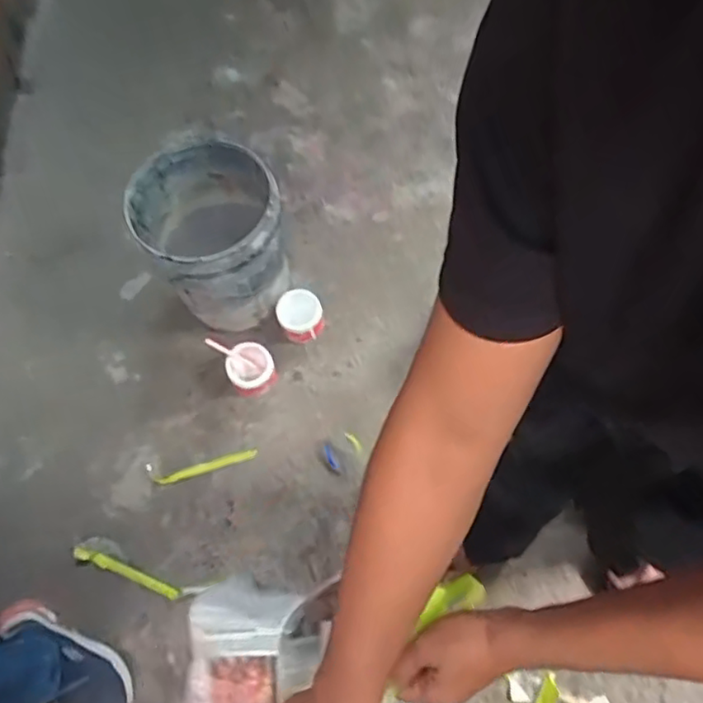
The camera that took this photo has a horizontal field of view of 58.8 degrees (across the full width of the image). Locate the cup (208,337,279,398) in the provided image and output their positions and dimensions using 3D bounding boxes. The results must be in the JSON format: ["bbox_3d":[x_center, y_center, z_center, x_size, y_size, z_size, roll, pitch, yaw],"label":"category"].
[{"bbox_3d":[-0.246,0.032,1.484,0.113,0.108,0.143,-29,69,-10],"label":"cup"}]

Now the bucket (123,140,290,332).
[{"bbox_3d":[-0.305,-0.257,1.460,0.294,0.377,0.322,-1,67,2],"label":"bucket"}]

